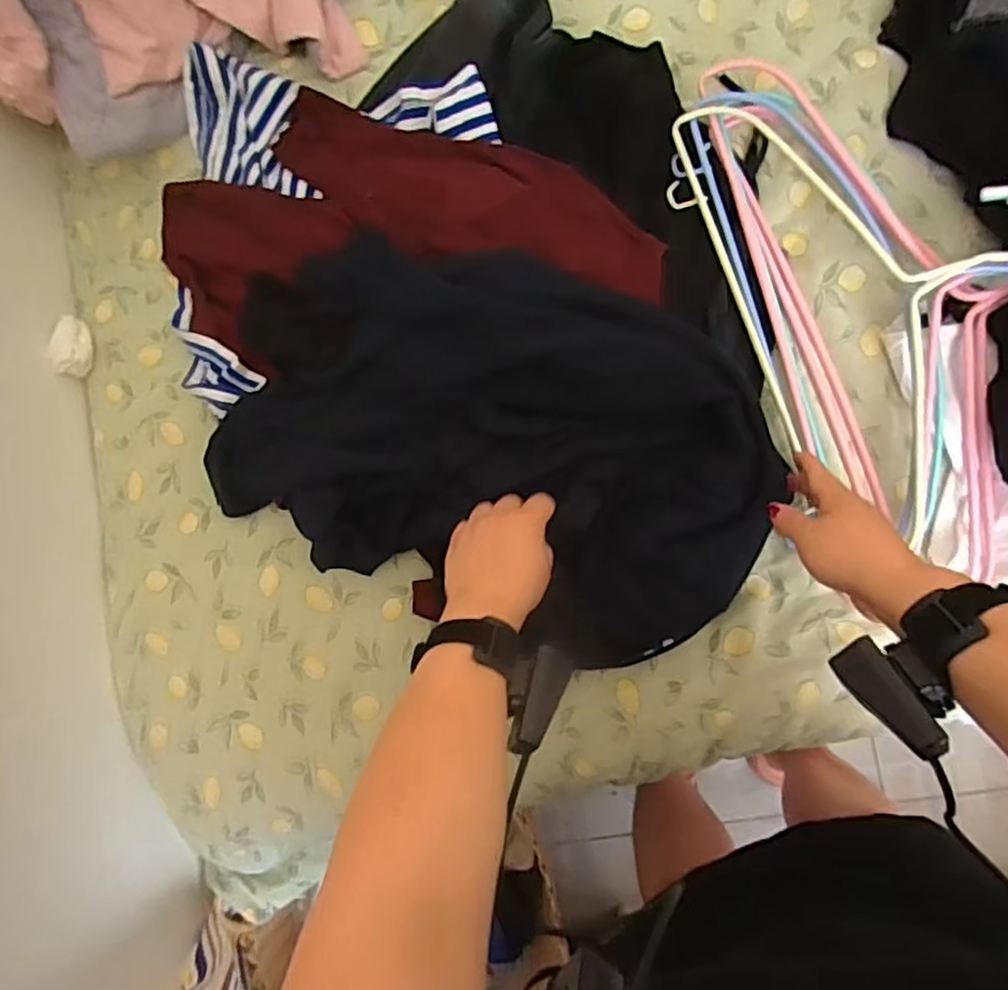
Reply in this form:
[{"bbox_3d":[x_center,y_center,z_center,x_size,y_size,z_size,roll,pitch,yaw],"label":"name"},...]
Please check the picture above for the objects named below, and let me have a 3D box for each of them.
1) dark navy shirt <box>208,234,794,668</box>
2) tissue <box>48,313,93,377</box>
[{"bbox_3d":[-0.020,-0.049,0.547,0.473,0.059,0.282,19,89,7],"label":"dark navy shirt"},{"bbox_3d":[-0.435,-0.153,0.643,0.018,0.037,0.064,-9,86,6],"label":"tissue"}]

